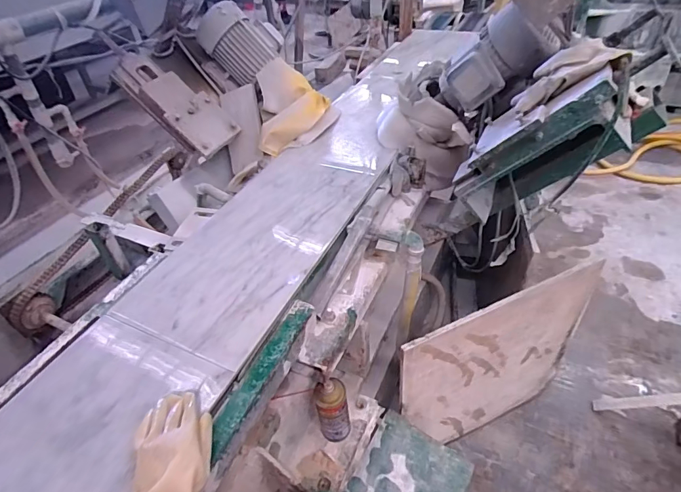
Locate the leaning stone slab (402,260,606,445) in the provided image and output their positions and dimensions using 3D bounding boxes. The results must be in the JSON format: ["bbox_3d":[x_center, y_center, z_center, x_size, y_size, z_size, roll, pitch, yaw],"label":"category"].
[{"bbox_3d":[0.392,0.319,1.041,0.543,0.538,0.014,-19,39,-16],"label":"leaning stone slab"}]

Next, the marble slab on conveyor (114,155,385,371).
[{"bbox_3d":[-0.155,-0.019,0.834,0.271,0.026,0.539,21,50,12],"label":"marble slab on conveyor"}]

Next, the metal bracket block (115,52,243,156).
[{"bbox_3d":[-0.393,-0.346,0.988,0.289,0.041,0.156,40,49,-13],"label":"metal bracket block"}]

